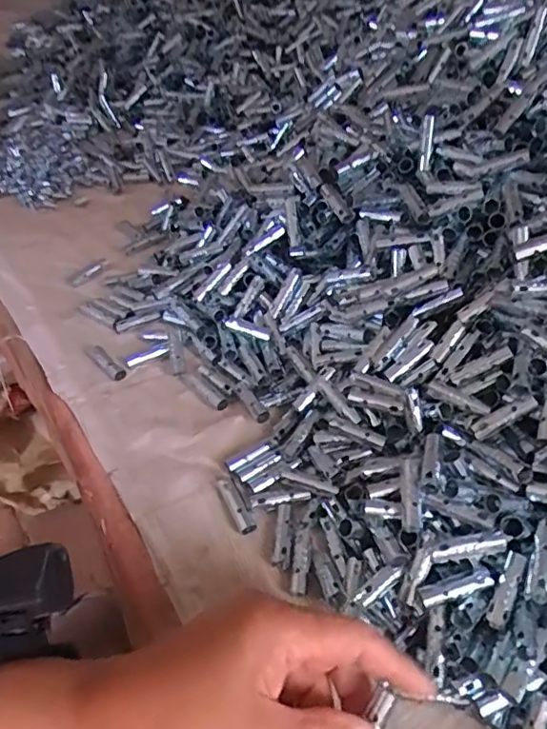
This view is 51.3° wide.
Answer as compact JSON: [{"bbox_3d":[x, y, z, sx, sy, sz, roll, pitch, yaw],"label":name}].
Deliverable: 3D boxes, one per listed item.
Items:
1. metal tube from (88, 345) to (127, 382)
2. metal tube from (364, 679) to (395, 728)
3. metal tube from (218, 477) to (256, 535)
[{"bbox_3d":[-0.132,-0.001,0.451,0.038,0.007,0.013,43,63,14],"label":"metal tube"},{"bbox_3d":[0.047,0.151,0.249,0.009,0.006,0.014,26,55,26],"label":"metal tube"},{"bbox_3d":[-0.024,0.089,0.363,0.011,0.008,0.040,-25,50,-16],"label":"metal tube"}]

